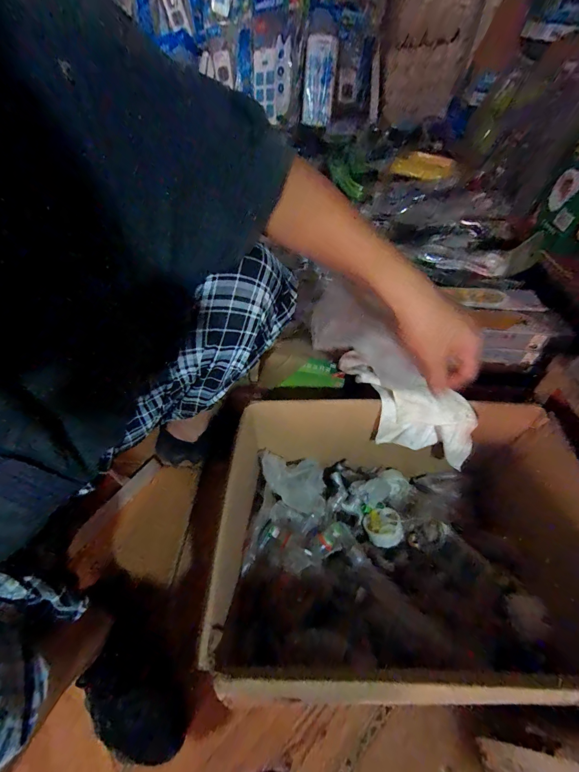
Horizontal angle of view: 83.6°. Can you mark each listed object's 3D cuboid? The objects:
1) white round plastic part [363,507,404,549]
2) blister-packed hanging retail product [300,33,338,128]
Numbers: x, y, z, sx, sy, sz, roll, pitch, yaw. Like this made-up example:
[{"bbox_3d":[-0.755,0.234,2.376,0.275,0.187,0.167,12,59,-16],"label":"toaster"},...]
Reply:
[{"bbox_3d":[0.155,0.224,0.520,0.060,0.025,0.057,1,48,-1],"label":"white round plastic part"},{"bbox_3d":[0.104,-1.057,1.131,0.105,0.224,0.056,13,45,9],"label":"blister-packed hanging retail product"}]

